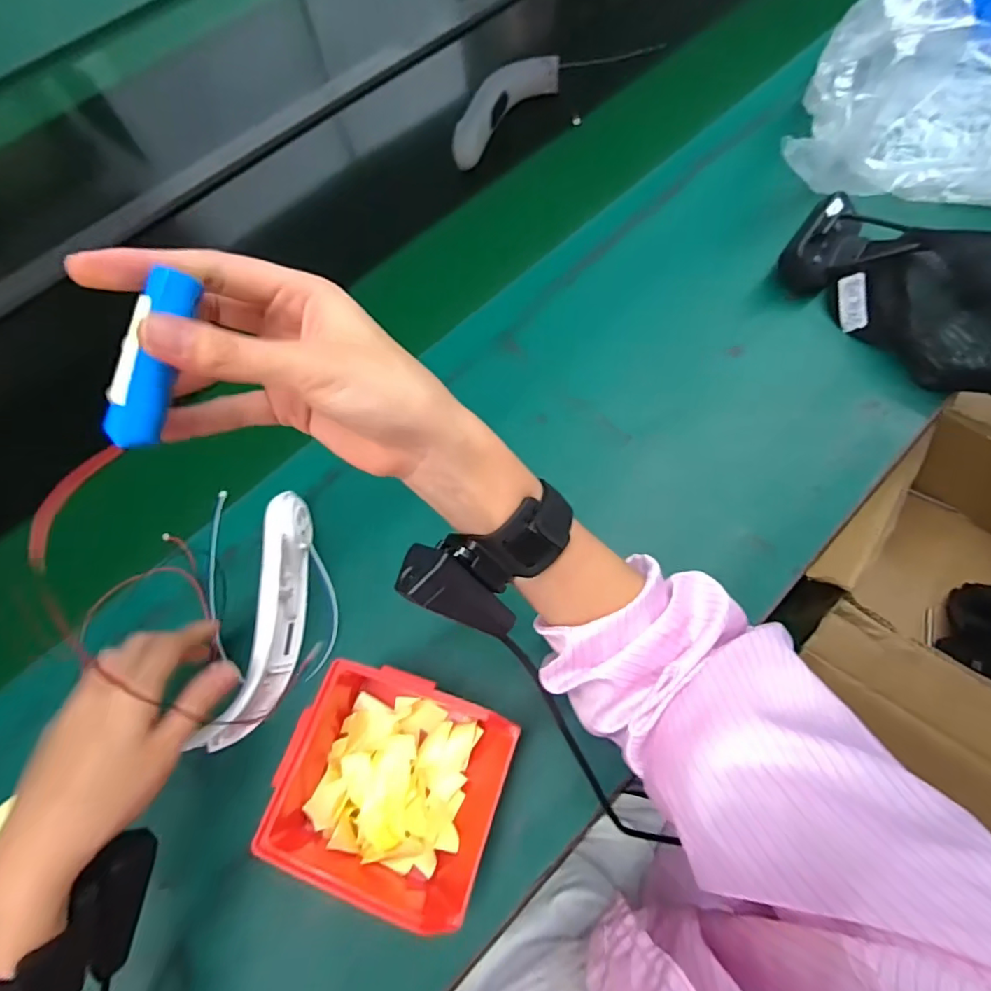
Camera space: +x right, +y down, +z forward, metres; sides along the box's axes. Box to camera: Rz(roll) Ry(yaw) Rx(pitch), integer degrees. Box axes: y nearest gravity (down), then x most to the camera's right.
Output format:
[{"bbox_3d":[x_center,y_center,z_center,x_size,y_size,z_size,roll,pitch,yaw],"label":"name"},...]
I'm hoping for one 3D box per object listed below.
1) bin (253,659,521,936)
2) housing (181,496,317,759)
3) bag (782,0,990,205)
[{"bbox_3d":[-0.065,0.193,0.365,0.136,0.059,0.126,16,69,10],"label":"bin"},{"bbox_3d":[-0.177,0.093,0.425,0.037,0.060,0.192,6,75,6],"label":"housing"},{"bbox_3d":[0.468,-0.404,0.562,0.283,0.110,0.248,19,69,11],"label":"bag"}]

